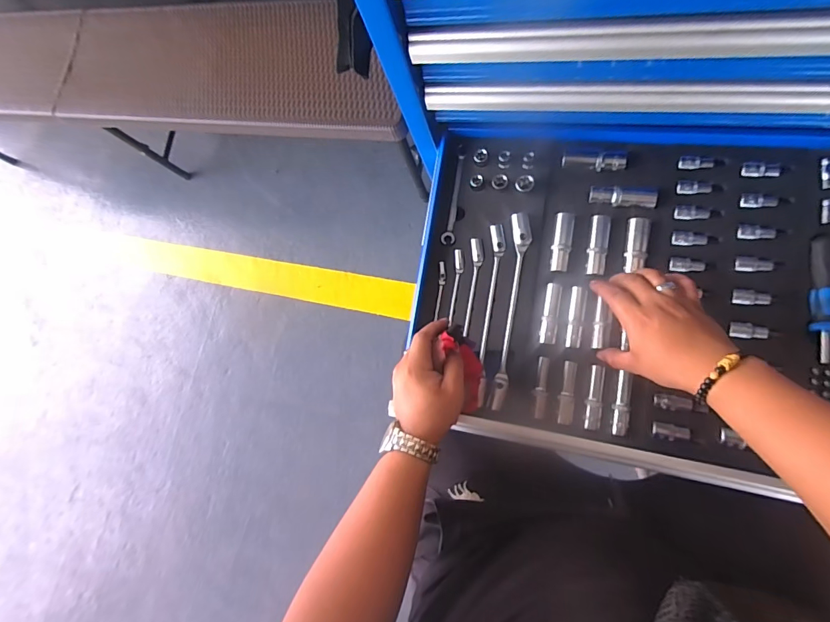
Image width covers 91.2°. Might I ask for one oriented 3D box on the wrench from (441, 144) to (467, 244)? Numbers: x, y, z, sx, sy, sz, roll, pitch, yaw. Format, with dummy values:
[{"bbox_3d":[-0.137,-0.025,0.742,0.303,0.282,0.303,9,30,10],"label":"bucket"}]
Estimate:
[{"bbox_3d":[0.056,-0.165,0.577,0.018,0.010,0.143,7,83,15],"label":"wrench"}]

